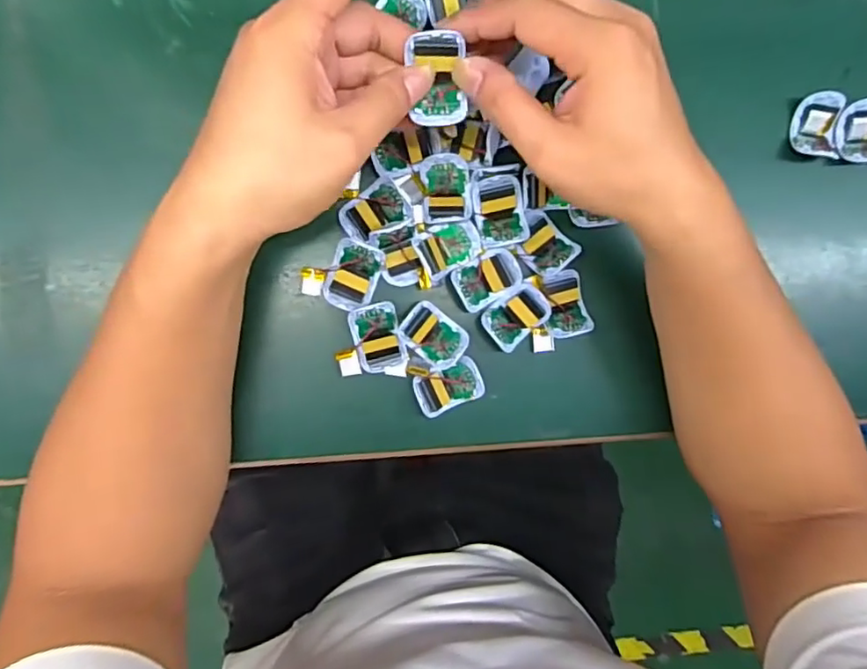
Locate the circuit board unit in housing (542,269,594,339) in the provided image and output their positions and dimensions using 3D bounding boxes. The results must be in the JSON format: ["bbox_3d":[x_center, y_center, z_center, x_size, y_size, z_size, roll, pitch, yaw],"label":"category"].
[{"bbox_3d":[0.086,-0.020,0.388,0.027,0.012,0.041,-17,96,-5],"label":"circuit board unit in housing"}]

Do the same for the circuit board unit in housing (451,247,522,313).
[{"bbox_3d":[0.035,-0.036,0.380,0.047,0.009,0.029,-29,97,-4],"label":"circuit board unit in housing"}]

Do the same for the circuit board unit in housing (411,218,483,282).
[{"bbox_3d":[0.010,-0.054,0.372,0.041,0.013,0.028,-26,96,-5],"label":"circuit board unit in housing"}]

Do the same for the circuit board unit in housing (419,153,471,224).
[{"bbox_3d":[0.008,-0.090,0.371,0.029,0.009,0.039,-6,94,-6],"label":"circuit board unit in housing"}]

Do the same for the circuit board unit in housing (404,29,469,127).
[{"bbox_3d":[0.003,-0.126,0.298,0.026,0.011,0.042,-8,110,-12],"label":"circuit board unit in housing"}]

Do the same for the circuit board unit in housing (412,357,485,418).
[{"bbox_3d":[0.010,0.033,0.384,0.042,0.013,0.028,-24,96,-5],"label":"circuit board unit in housing"}]

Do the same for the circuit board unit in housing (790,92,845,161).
[{"bbox_3d":[0.259,-0.140,0.407,0.029,0.016,0.042,-6,94,-6],"label":"circuit board unit in housing"}]

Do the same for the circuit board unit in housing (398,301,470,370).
[{"bbox_3d":[0.000,0.001,0.378,0.042,0.007,0.031,38,89,-8],"label":"circuit board unit in housing"}]

